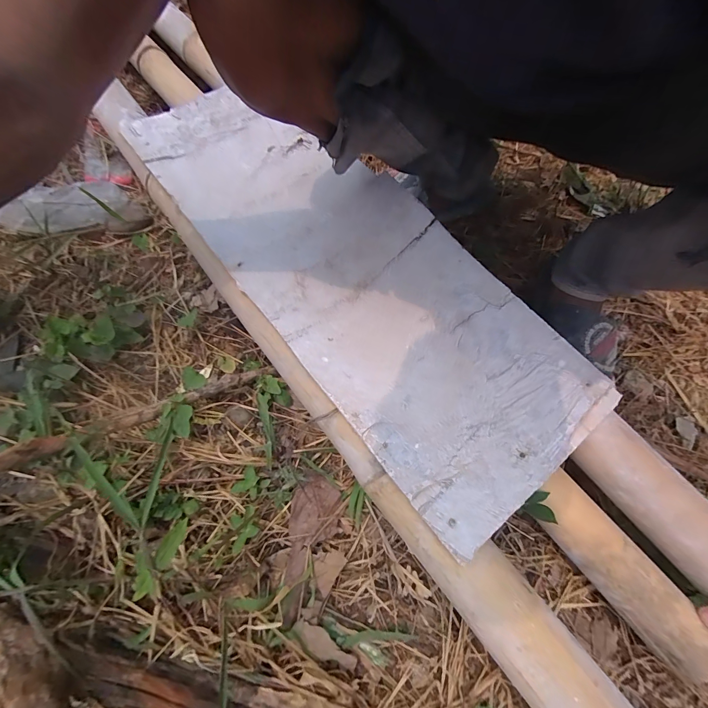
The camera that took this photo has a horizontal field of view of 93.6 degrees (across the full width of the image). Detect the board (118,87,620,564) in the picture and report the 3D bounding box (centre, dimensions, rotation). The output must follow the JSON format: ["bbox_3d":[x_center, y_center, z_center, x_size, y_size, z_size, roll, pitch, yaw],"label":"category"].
[{"bbox_3d":[-0.027,-0.129,0.410,0.231,0.017,0.669,-37,73,-13],"label":"board"}]

